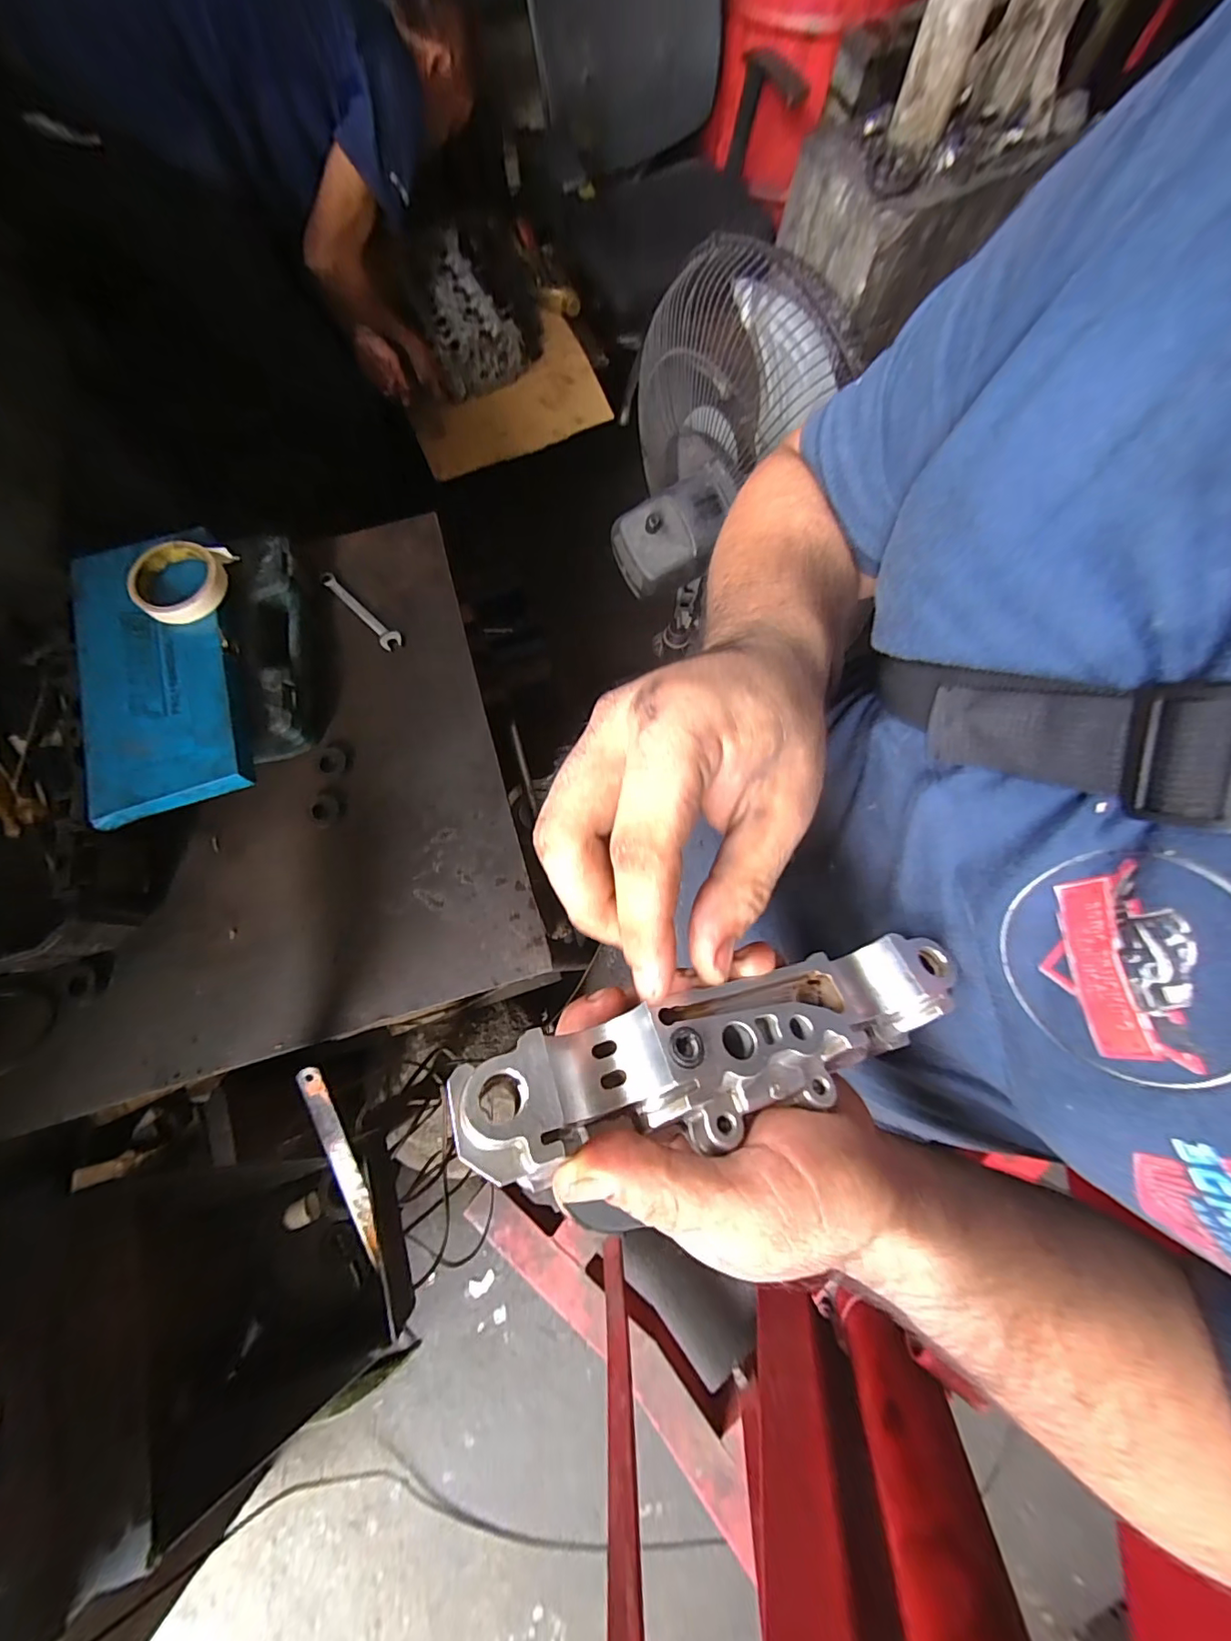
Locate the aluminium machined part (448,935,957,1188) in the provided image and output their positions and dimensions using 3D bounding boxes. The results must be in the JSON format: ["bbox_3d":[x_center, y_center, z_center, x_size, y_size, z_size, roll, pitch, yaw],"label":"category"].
[{"bbox_3d":[0.044,0.077,0.176,0.188,0.026,0.042,-5,73,-25],"label":"aluminium machined part"}]

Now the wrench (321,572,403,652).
[{"bbox_3d":[-0.322,-0.267,0.662,0.024,0.013,0.147,-43,78,-10],"label":"wrench"}]

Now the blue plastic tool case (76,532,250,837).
[{"bbox_3d":[-0.495,-0.166,0.558,0.156,0.023,0.331,-21,75,-5],"label":"blue plastic tool case"}]

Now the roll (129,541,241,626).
[{"bbox_3d":[-0.473,-0.259,0.566,0.087,0.024,0.089,0,74,1],"label":"roll"}]

